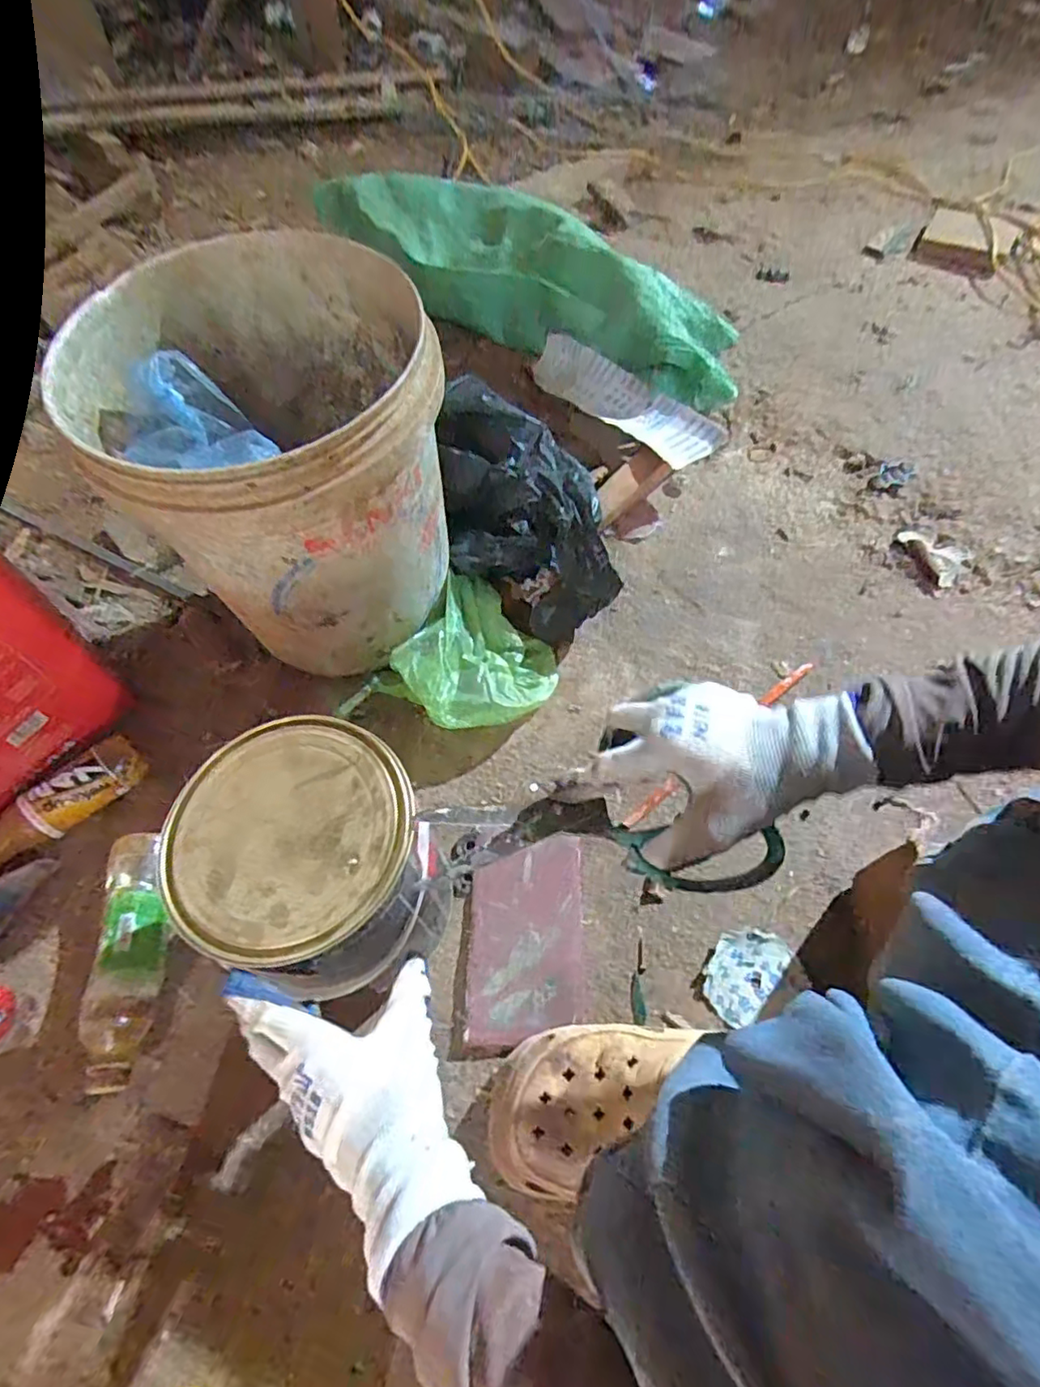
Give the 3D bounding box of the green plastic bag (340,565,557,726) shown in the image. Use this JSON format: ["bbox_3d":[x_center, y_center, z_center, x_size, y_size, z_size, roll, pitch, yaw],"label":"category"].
[{"bbox_3d":[-0.068,-0.027,0.692,0.186,0.081,0.197,31,64,18],"label":"green plastic bag"}]

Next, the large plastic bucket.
[{"bbox_3d":[-0.220,-0.214,0.616,0.284,0.297,0.302,0,59,0],"label":"large plastic bucket"}]

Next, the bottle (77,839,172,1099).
[{"bbox_3d":[-0.342,0.231,0.547,0.059,0.063,0.206,-9,59,-5],"label":"bottle"}]

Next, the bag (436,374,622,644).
[{"bbox_3d":[-0.004,-0.212,0.746,0.163,0.176,0.270,-11,60,-6],"label":"bag"}]

